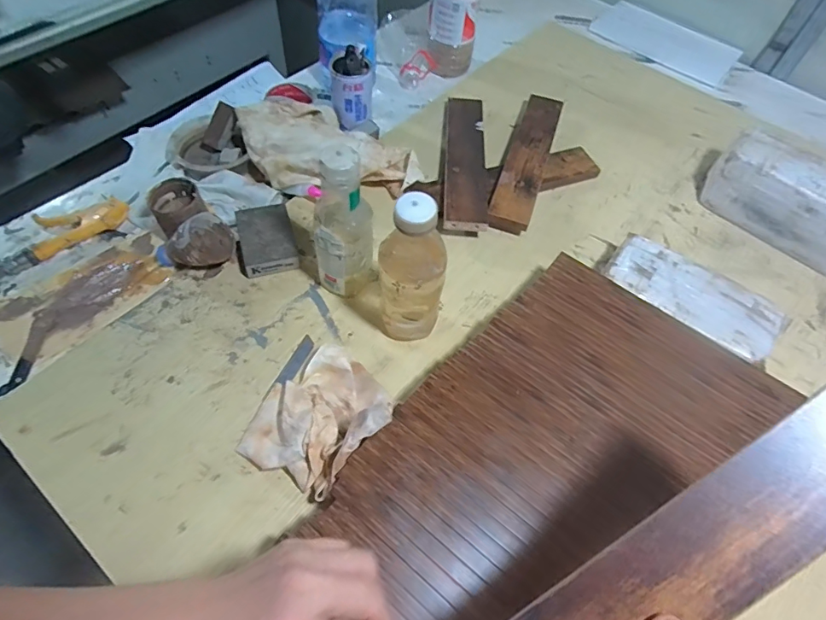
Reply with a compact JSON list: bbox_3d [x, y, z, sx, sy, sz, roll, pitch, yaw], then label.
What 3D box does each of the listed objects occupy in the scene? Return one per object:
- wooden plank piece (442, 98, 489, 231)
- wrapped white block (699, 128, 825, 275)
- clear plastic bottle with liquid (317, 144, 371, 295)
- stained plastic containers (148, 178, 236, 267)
[{"bbox_3d":[0.079,-0.240,0.754,0.062,0.013,0.307,8,53,-6],"label":"wooden plank piece"},{"bbox_3d":[0.552,-0.162,0.711,0.216,0.106,0.093,41,64,19],"label":"wrapped white block"},{"bbox_3d":[-0.079,-0.088,0.548,0.067,0.203,0.056,-5,59,-8],"label":"clear plastic bottle with liquid"},{"bbox_3d":[-0.291,-0.102,0.627,0.082,0.064,0.124,-38,68,-24],"label":"stained plastic containers"}]

